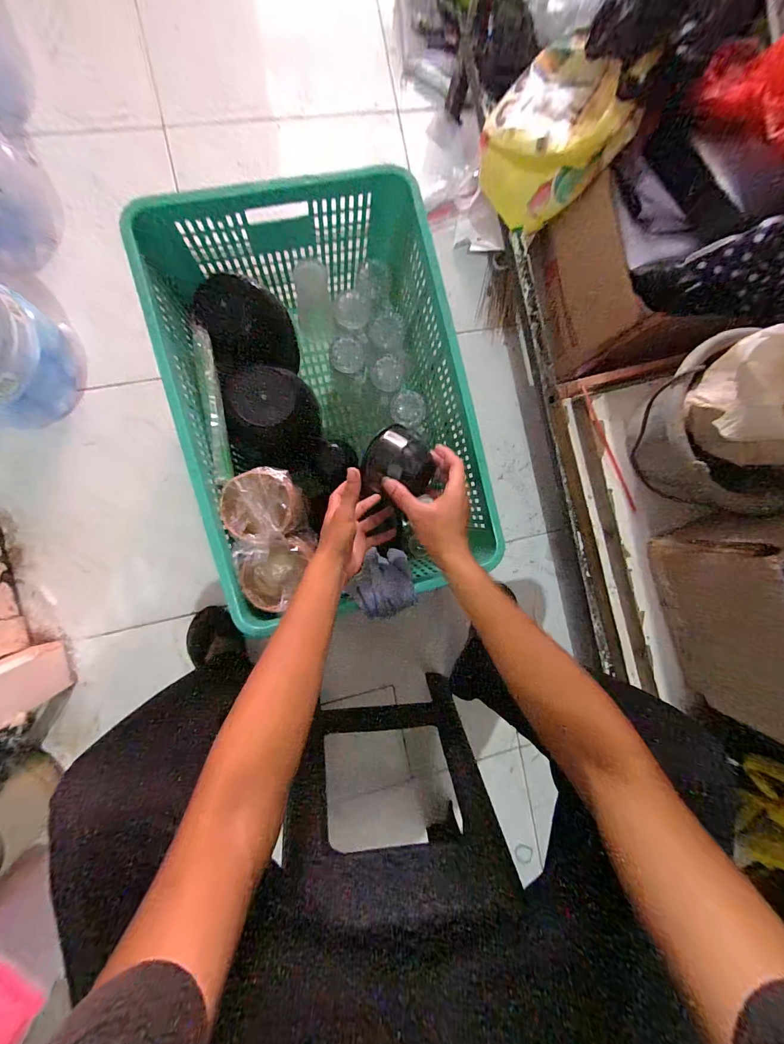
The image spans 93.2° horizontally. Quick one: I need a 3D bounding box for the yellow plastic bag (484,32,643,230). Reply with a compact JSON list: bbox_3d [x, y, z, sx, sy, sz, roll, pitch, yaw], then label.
[{"bbox_3d":[0.271,-0.657,0.629,0.209,0.165,0.181,32,87,-7],"label":"yellow plastic bag"}]

